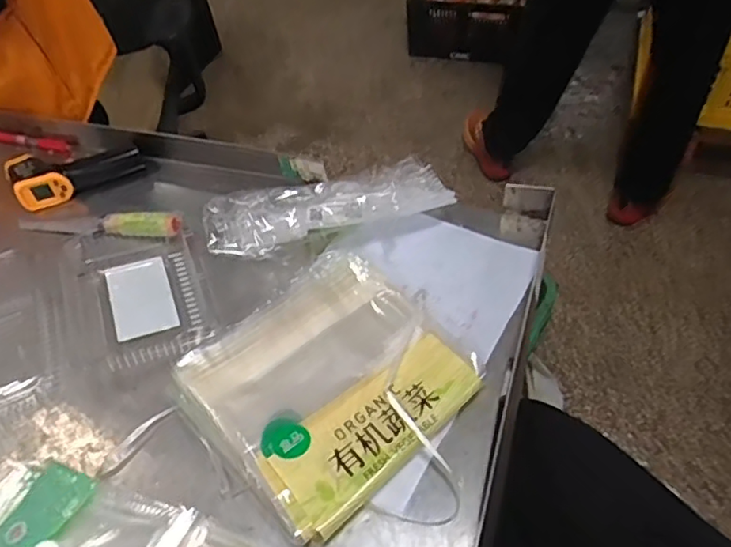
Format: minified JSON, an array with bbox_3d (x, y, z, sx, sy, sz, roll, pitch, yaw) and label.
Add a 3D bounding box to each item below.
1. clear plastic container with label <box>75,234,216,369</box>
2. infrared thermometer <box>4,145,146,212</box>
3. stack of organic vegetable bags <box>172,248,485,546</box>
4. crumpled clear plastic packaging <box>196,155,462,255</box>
[{"bbox_3d":[-0.235,0.014,0.625,0.122,0.033,0.189,-21,52,-12],"label":"clear plastic container with label"},{"bbox_3d":[-0.358,-0.133,0.741,0.147,0.034,0.071,-27,55,-11],"label":"infrared thermometer"},{"bbox_3d":[-0.036,0.092,0.532,0.207,0.027,0.208,-37,57,-23],"label":"stack of organic vegetable bags"},{"bbox_3d":[-0.038,-0.069,0.639,0.259,0.063,0.083,-8,53,-1],"label":"crumpled clear plastic packaging"}]

